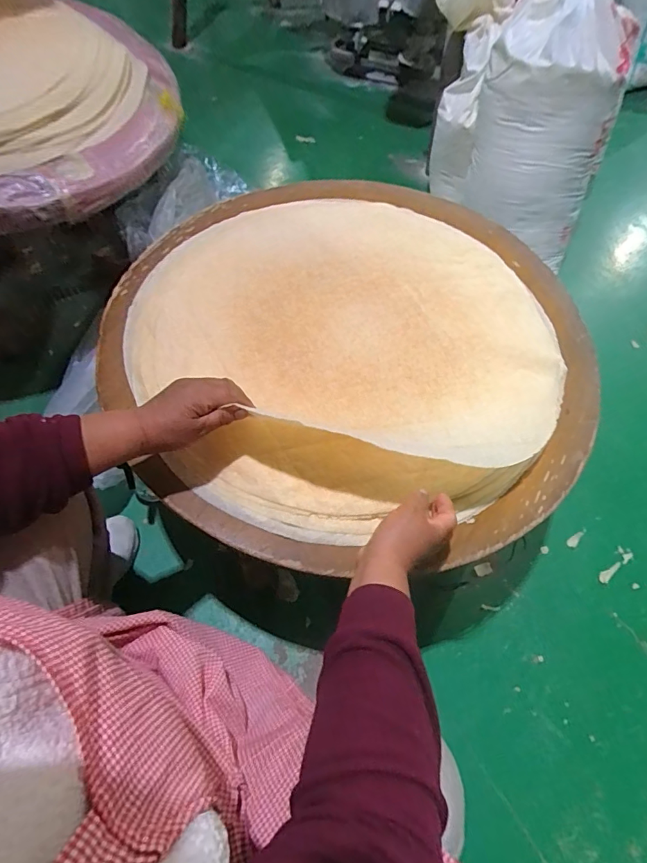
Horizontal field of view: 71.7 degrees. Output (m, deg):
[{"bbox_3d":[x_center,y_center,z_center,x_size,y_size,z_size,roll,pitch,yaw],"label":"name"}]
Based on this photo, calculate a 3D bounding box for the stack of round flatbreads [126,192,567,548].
[{"bbox_3d":[0.033,-0.168,0.700,0.651,0.038,0.656,-2,61,-3],"label":"stack of round flatbreads"}]

